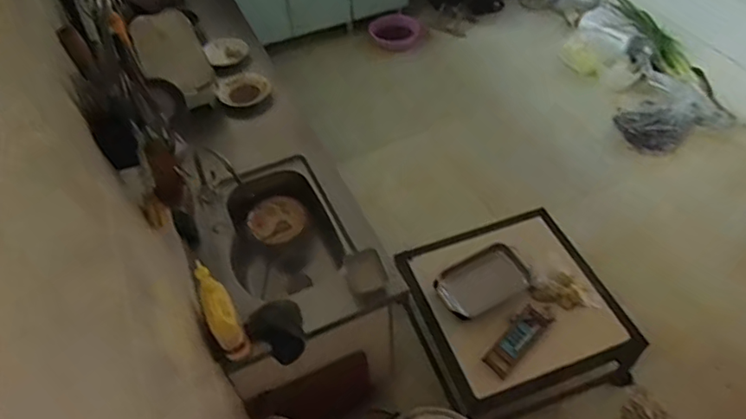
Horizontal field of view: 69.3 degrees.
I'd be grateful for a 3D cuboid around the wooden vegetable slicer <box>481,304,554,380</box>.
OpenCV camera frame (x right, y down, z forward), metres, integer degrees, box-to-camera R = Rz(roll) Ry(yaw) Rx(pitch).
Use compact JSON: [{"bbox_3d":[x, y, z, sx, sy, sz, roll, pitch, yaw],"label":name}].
[{"bbox_3d":[0.499,0.453,1.872,0.281,0.036,0.097,-37,56,-26],"label":"wooden vegetable slicer"}]

